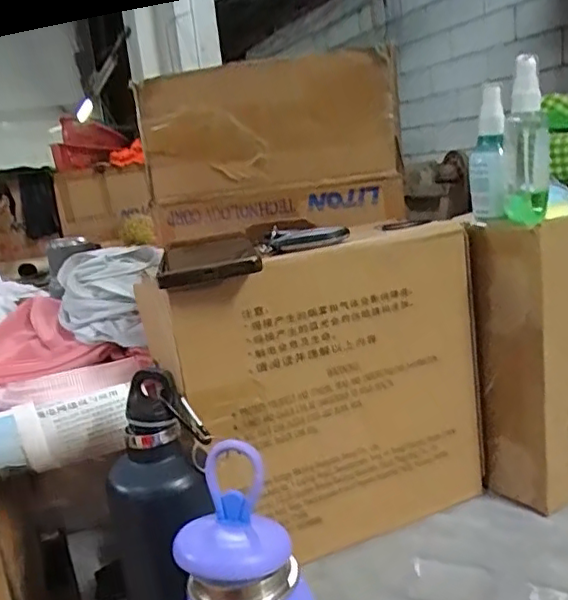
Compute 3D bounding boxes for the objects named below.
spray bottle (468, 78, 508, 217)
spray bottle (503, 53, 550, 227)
[{"bbox_3d":[0.180,-0.130,0.541,0.031,0.114,0.040,-2,14,19],"label":"spray bottle"},{"bbox_3d":[0.207,-0.133,0.520,0.036,0.135,0.034,-1,14,23],"label":"spray bottle"}]

